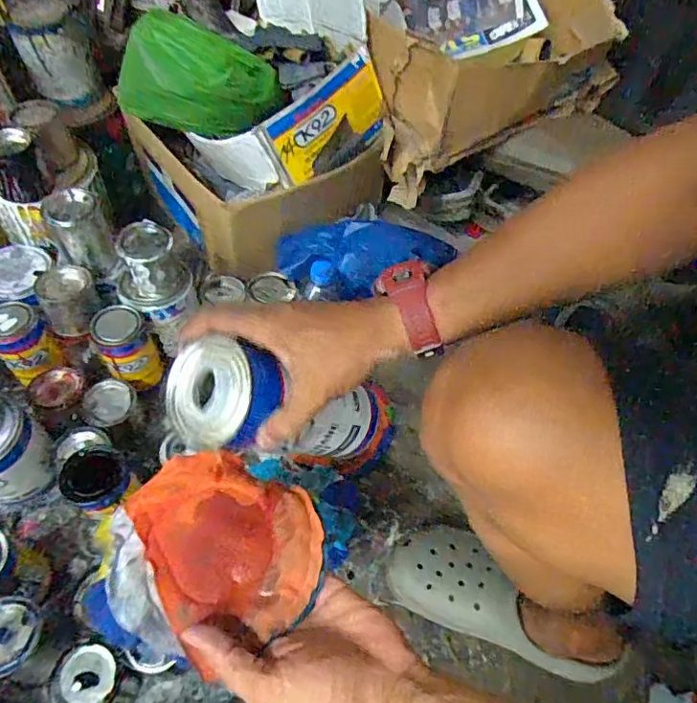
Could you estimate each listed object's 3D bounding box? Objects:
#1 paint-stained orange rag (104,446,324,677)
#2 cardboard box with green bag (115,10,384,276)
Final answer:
[{"bbox_3d":[-0.096,0.138,0.380,0.151,0.024,0.133,24,56,14],"label":"paint-stained orange rag"},{"bbox_3d":[-0.146,-0.374,0.875,0.332,0.299,0.352,-31,61,-23],"label":"cardboard box with green bag"}]

